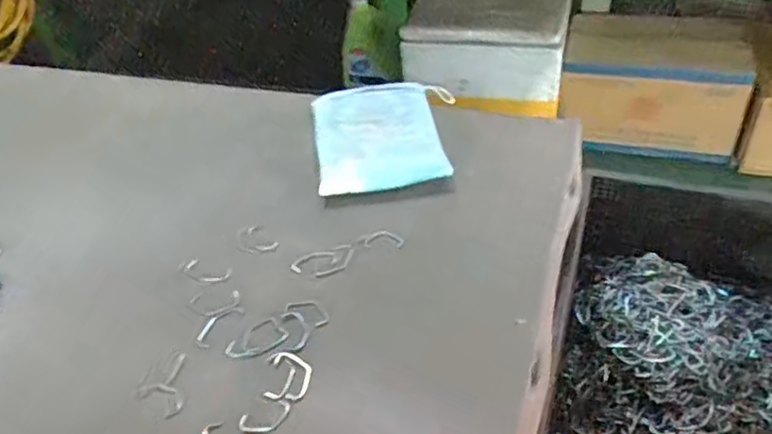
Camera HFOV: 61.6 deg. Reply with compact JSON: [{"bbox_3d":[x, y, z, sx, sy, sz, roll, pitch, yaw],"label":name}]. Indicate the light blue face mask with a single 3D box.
[{"bbox_3d":[-0.003,-0.085,0.634,0.134,0.029,0.163,-6,41,2],"label":"light blue face mask"}]

